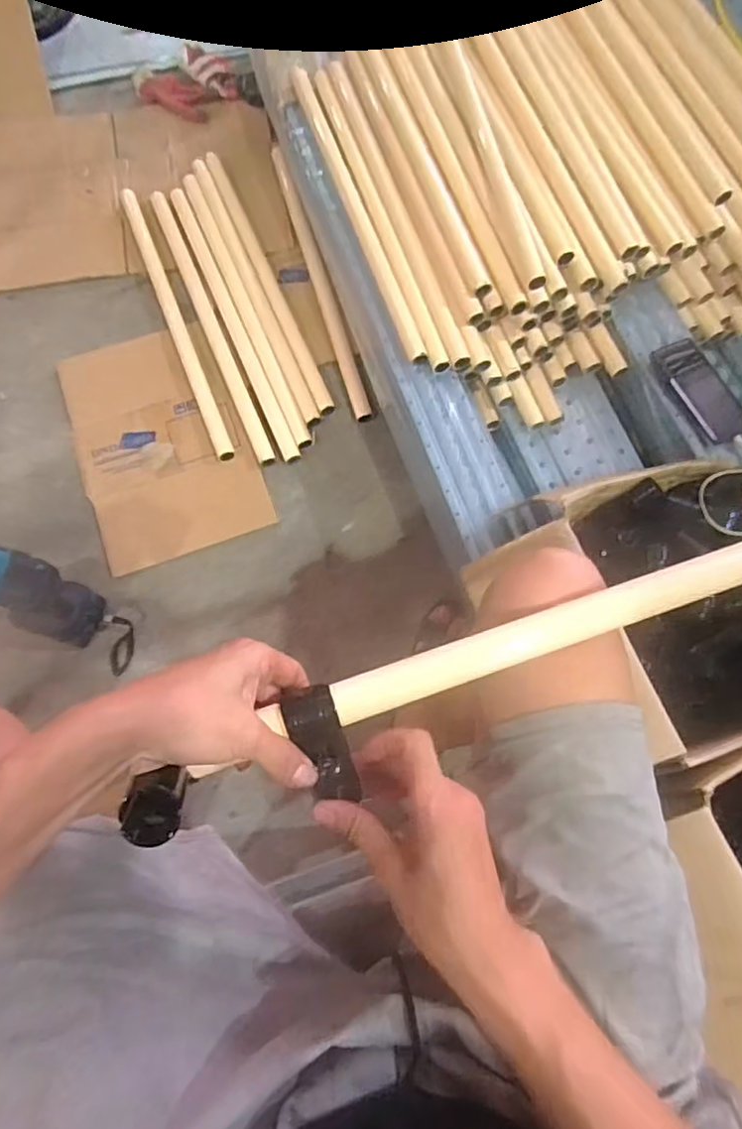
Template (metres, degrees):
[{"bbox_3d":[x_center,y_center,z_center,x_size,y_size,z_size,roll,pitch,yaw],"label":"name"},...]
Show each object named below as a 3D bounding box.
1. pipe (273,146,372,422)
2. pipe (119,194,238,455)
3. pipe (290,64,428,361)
[{"bbox_3d":[-0.090,-0.500,1.089,0.029,0.024,0.574,-15,73,-7],"label":"pipe"},{"bbox_3d":[-0.333,-0.421,1.062,0.028,0.032,0.589,-21,74,-9],"label":"pipe"},{"bbox_3d":[-0.023,-0.547,0.966,0.033,0.023,0.573,-17,74,-8],"label":"pipe"}]

